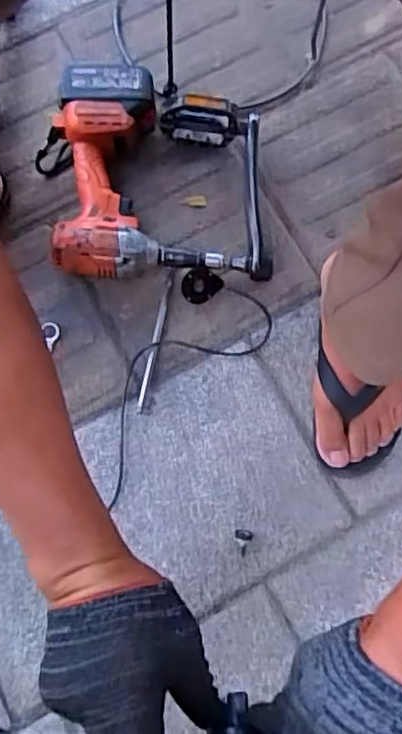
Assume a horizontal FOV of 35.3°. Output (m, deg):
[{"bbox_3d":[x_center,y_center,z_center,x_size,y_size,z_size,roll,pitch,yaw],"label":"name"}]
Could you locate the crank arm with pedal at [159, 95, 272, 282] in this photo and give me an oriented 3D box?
[{"bbox_3d":[0.016,-0.211,0.750,0.118,0.091,0.211,-4,78,-1],"label":"crank arm with pedal"}]

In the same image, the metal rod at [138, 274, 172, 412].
[{"bbox_3d":[-0.054,-0.030,0.752,0.007,0.008,0.169,11,78,4],"label":"metal rod"}]

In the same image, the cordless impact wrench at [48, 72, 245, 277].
[{"bbox_3d":[-0.076,-0.227,0.759,0.222,0.080,0.241,-8,78,-2],"label":"cordless impact wrench"}]

